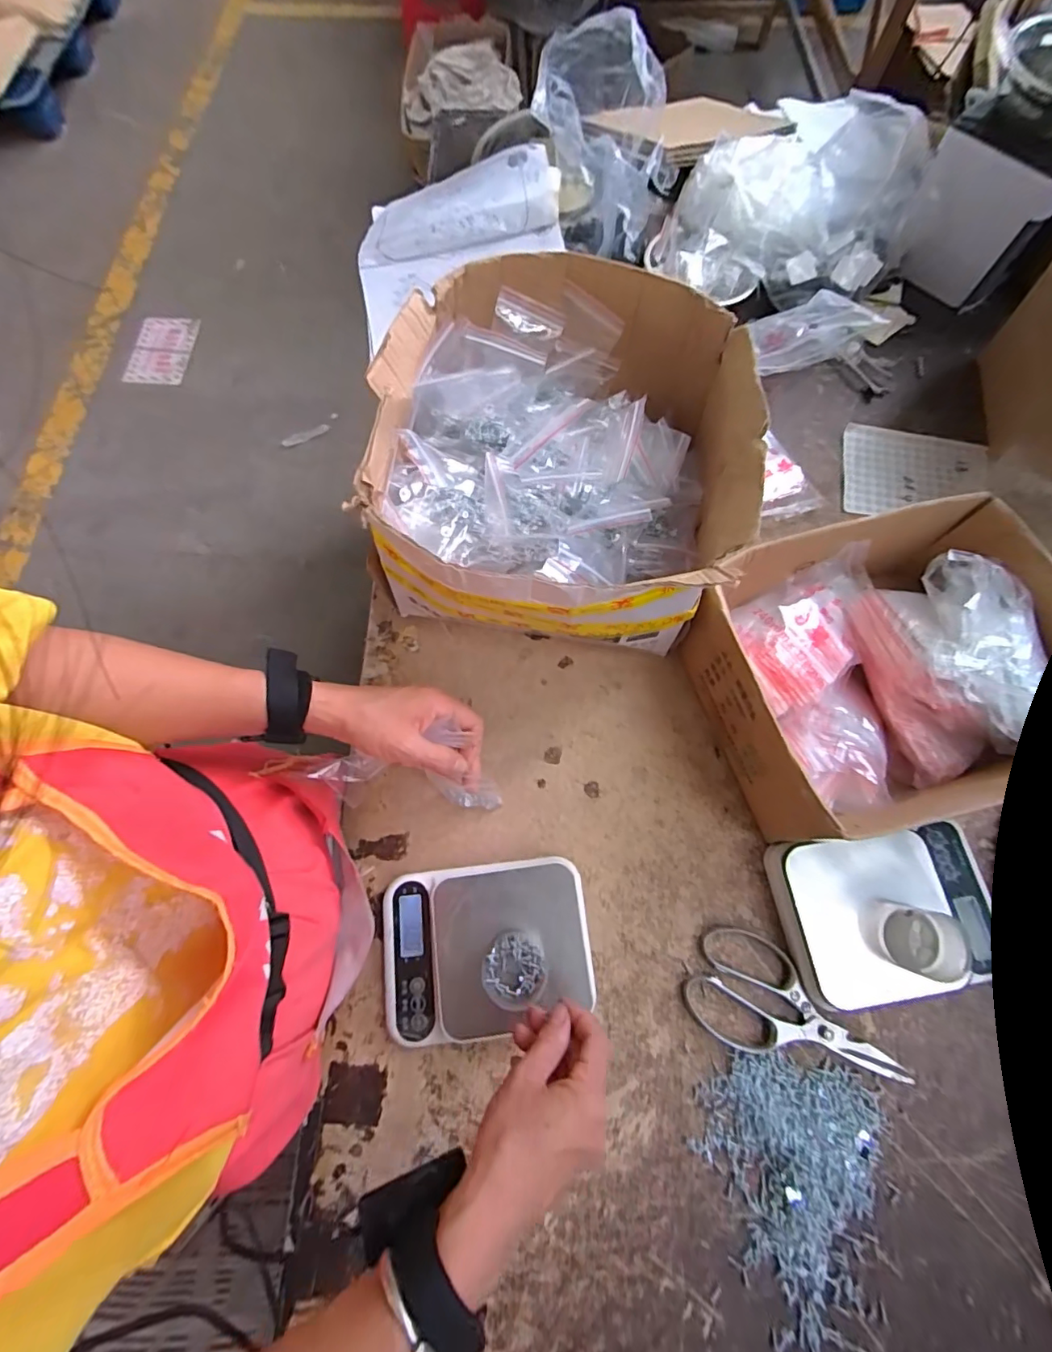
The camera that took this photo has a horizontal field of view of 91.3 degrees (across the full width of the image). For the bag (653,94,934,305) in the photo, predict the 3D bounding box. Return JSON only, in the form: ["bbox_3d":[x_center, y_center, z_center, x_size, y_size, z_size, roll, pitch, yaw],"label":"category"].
[{"bbox_3d":[0.349,-0.619,0.675,0.282,0.136,0.237,32,74,9],"label":"bag"}]

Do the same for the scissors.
[{"bbox_3d":[0.250,0.314,0.470,0.200,0.012,0.095,27,75,9],"label":"scissors"}]

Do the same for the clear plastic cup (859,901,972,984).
[{"bbox_3d":[0.350,0.238,0.464,0.068,0.042,0.055,12,73,5],"label":"clear plastic cup"}]

